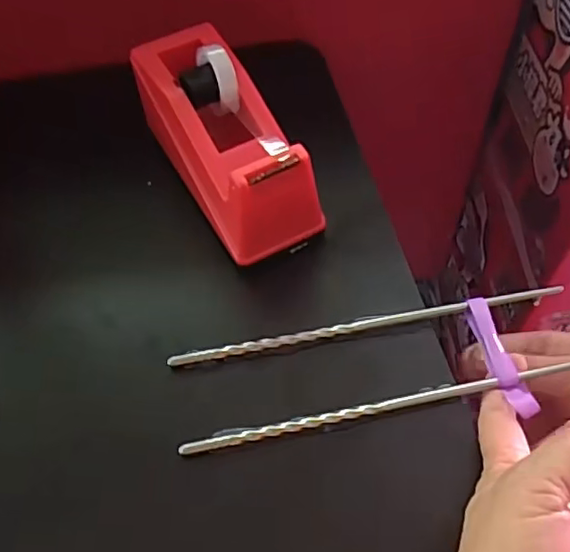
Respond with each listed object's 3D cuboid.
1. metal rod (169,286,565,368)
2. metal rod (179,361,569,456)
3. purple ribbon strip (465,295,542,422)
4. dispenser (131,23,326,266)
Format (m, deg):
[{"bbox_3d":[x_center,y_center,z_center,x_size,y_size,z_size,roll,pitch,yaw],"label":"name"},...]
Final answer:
[{"bbox_3d":[0.047,0.027,0.336,0.218,0.006,0.008,-10,56,-5],"label":"metal rod"},{"bbox_3d":[0.054,0.066,0.309,0.211,0.008,0.007,-11,56,-6],"label":"metal rod"},{"bbox_3d":[0.113,0.041,0.321,0.012,0.007,0.068,-9,54,-4],"label":"purple ribbon strip"},{"bbox_3d":[-0.039,-0.086,0.371,0.064,0.059,0.153,-26,59,-15],"label":"dispenser"}]

